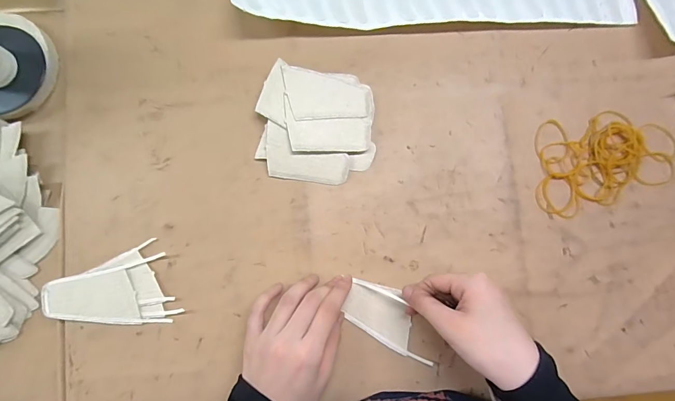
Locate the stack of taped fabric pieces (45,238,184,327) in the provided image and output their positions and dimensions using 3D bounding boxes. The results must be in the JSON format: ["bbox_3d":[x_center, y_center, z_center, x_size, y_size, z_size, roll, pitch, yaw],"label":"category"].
[{"bbox_3d":[-0.220,0.093,0.356,0.114,0.009,0.075,-17,84,-4],"label":"stack of taped fabric pieces"}]

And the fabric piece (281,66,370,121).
[{"bbox_3d":[-0.010,-0.110,0.373,0.083,0.004,0.055,-6,85,-12],"label":"fabric piece"}]

